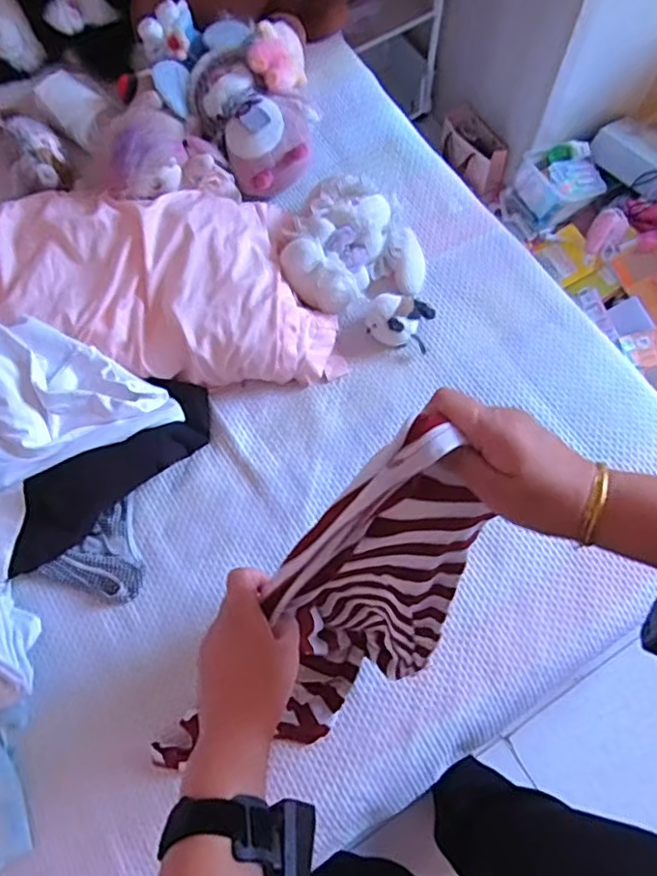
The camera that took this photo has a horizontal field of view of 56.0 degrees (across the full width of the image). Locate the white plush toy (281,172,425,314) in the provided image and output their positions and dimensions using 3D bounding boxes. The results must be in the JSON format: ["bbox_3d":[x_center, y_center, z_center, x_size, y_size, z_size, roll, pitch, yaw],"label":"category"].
[{"bbox_3d":[0.038,-0.302,0.991,0.218,0.122,0.176,-22,70,-6],"label":"white plush toy"}]

